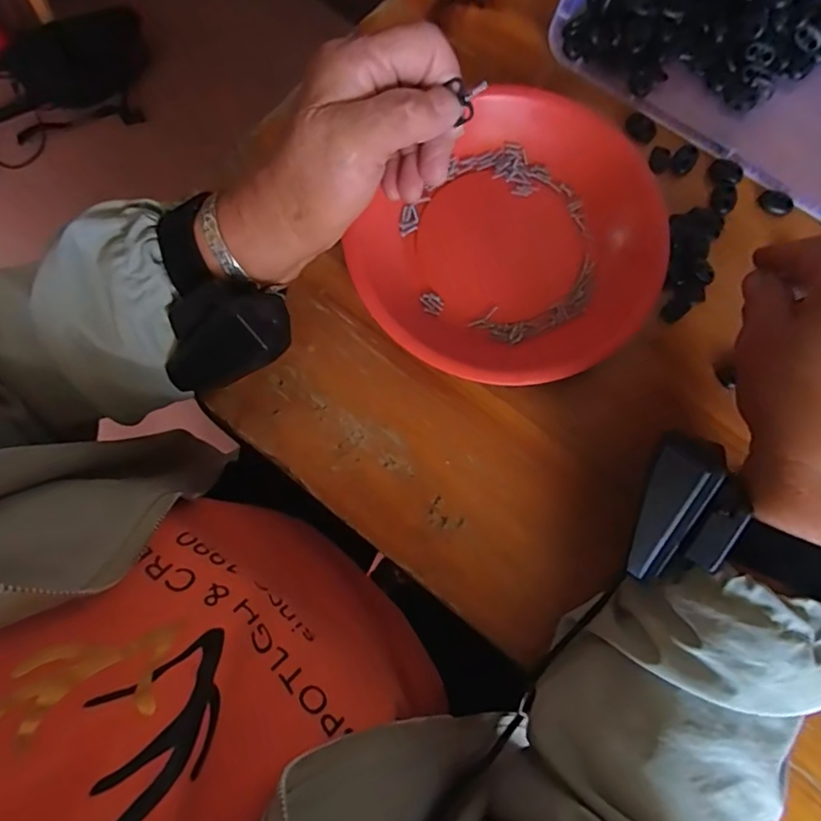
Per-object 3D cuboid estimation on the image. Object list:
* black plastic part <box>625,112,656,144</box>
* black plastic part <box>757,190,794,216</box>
[{"bbox_3d":[0.161,-0.197,0.378,0.021,0.010,0.013,40,81,6],"label":"black plastic part"},{"bbox_3d":[0.248,-0.141,0.369,0.013,0.010,0.021,-41,83,-8],"label":"black plastic part"}]

